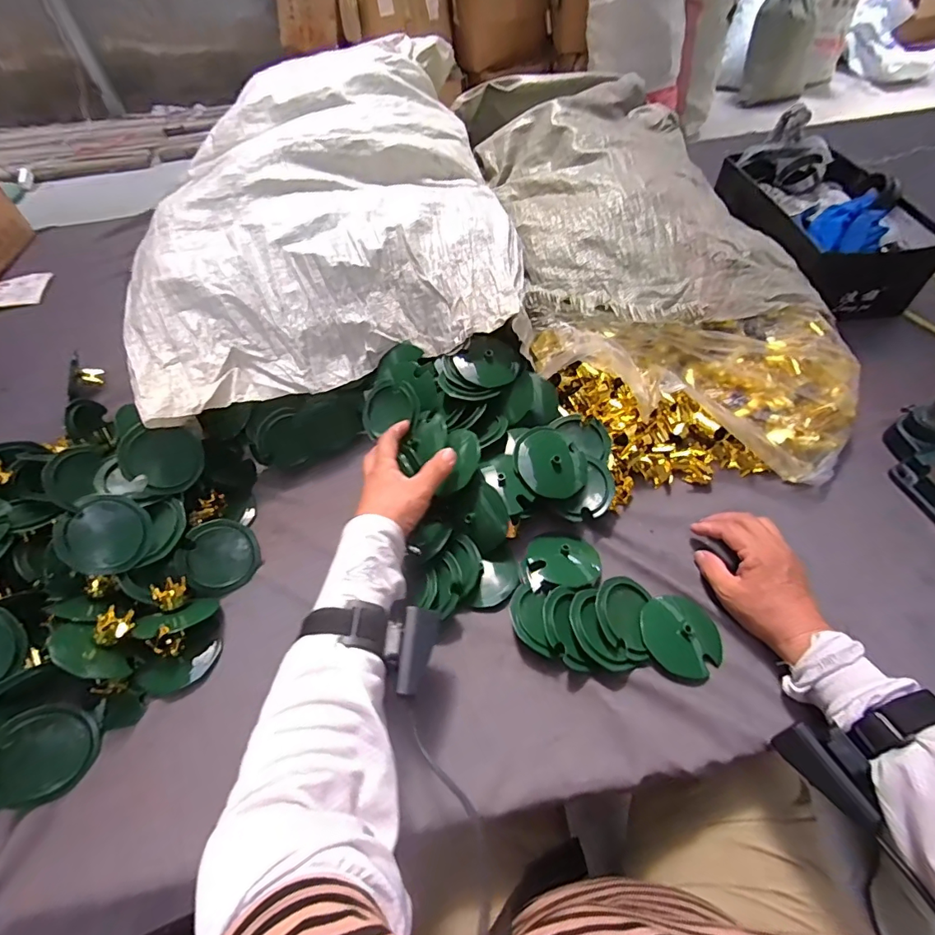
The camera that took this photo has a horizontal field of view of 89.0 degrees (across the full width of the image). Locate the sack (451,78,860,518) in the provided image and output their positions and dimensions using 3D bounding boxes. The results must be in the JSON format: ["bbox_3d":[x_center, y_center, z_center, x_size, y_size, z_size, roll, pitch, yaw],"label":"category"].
[{"bbox_3d":[0.220,-0.368,0.730,0.364,0.171,0.885,-8,54,-3],"label":"sack"}]

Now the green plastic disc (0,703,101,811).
[{"bbox_3d":[-0.354,0.237,0.393,0.074,0.012,0.073,11,60,-19],"label":"green plastic disc"}]

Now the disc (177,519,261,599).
[{"bbox_3d":[-0.256,0.092,0.492,0.073,0.013,0.073,6,74,-21],"label":"disc"}]

